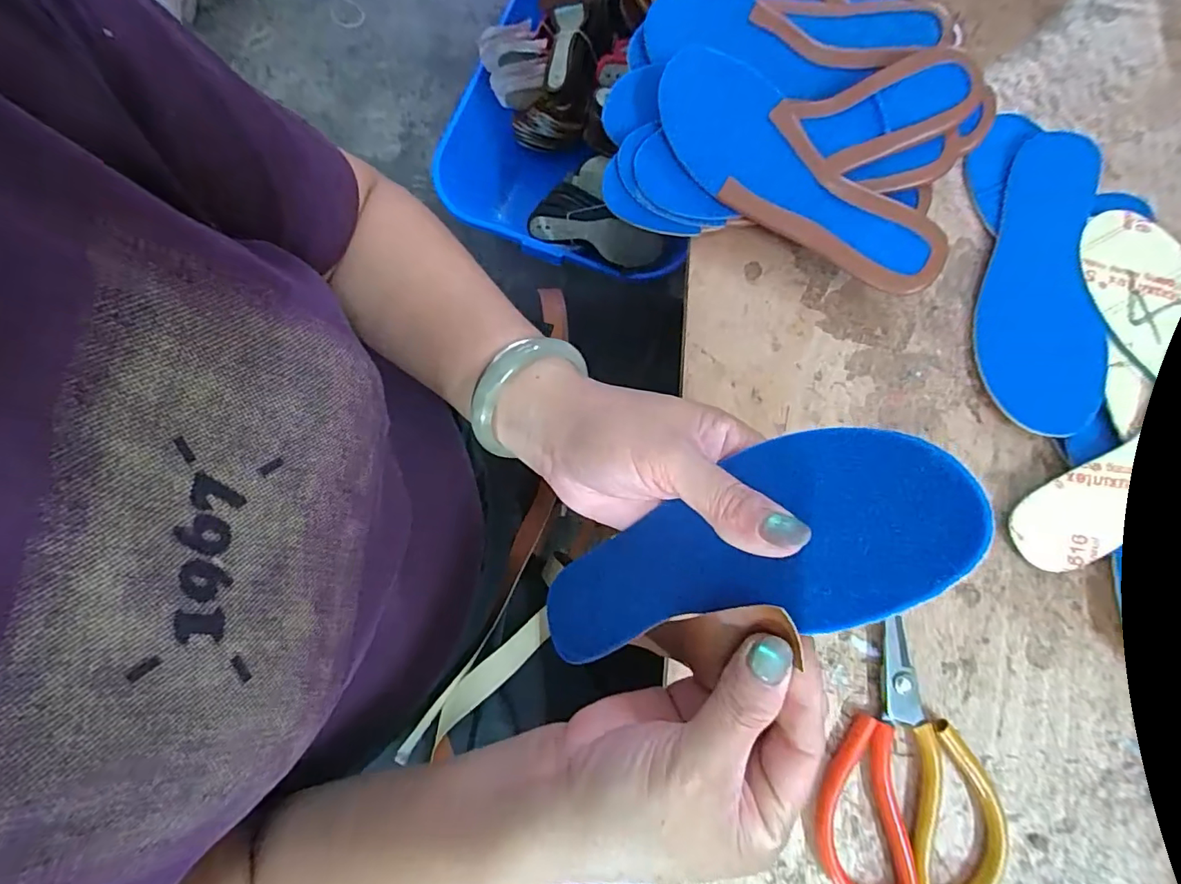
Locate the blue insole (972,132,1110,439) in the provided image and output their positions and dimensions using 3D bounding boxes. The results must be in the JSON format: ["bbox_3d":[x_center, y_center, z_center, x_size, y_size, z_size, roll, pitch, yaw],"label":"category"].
[{"bbox_3d":[0.306,-0.110,0.355,0.070,0.010,0.210,4,78,20],"label":"blue insole"}]

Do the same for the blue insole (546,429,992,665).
[{"bbox_3d":[0.046,0.057,0.225,0.006,0.208,0.069,13,52,-39],"label":"blue insole"}]

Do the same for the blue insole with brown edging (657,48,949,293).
[{"bbox_3d":[0.131,-0.170,0.344,0.210,0.014,0.071,41,94,0],"label":"blue insole with brown edging"}]

